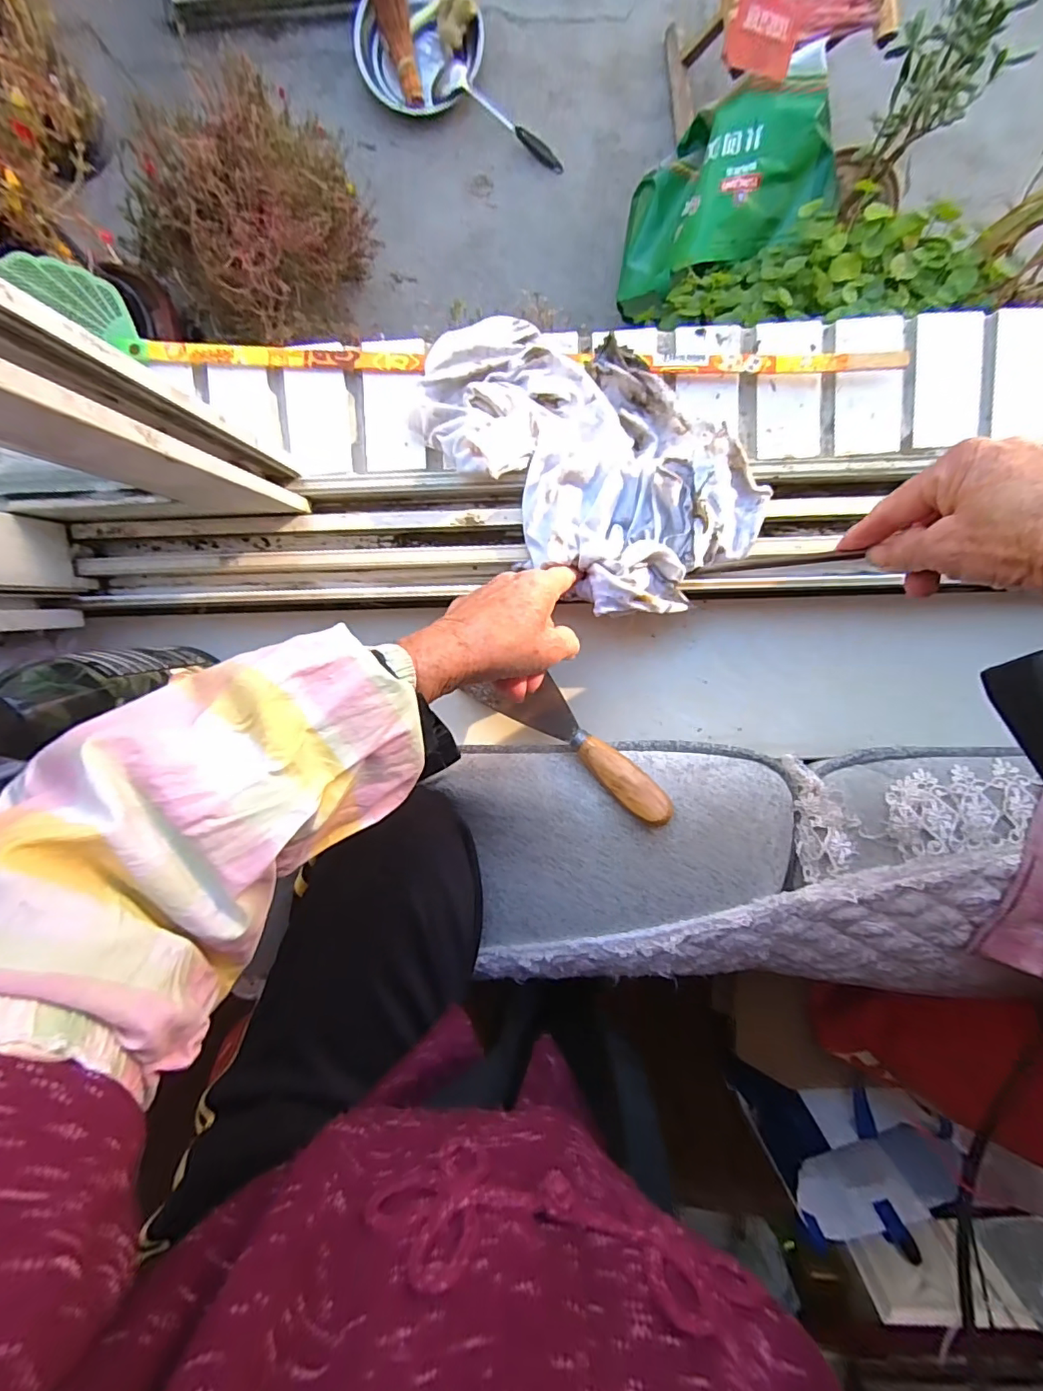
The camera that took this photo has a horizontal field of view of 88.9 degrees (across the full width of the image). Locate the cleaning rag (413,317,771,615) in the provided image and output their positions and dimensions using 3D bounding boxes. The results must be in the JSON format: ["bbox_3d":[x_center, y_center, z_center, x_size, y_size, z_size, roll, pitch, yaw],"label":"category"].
[{"bbox_3d":[0.044,-0.179,0.383,0.154,0.077,0.257,-43,95,8],"label":"cleaning rag"}]

